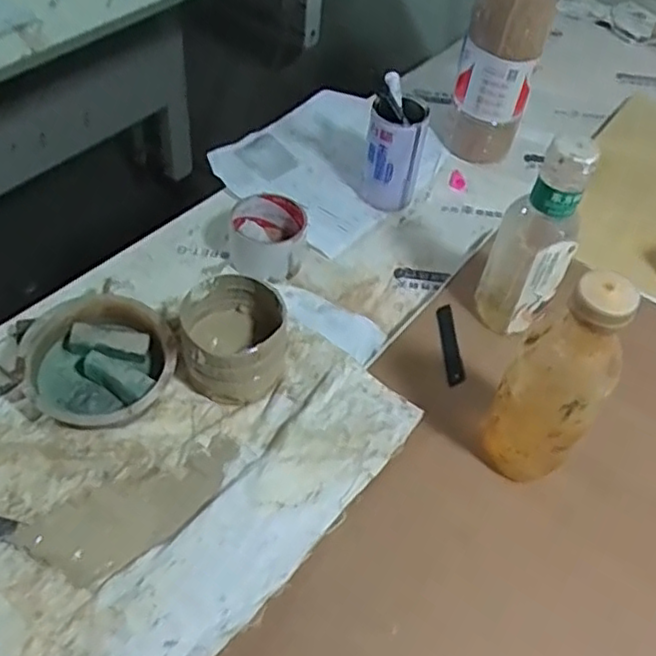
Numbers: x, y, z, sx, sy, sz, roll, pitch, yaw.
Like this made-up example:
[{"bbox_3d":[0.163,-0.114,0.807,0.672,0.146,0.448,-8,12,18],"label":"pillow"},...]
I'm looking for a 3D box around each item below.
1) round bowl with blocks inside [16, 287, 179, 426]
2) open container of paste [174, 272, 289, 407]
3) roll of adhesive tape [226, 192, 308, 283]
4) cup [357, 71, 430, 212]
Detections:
[{"bbox_3d":[-0.195,0.031,0.601,0.111,0.059,0.118,2,47,-2],"label":"round bowl with blocks inside"},{"bbox_3d":[-0.086,0.009,0.607,0.100,0.073,0.093,7,47,3],"label":"open container of paste"},{"bbox_3d":[-0.064,-0.096,0.717,0.082,0.053,0.085,0,47,-4],"label":"roll of adhesive tape"},{"bbox_3d":[0.073,-0.204,0.772,0.069,0.132,0.063,7,47,3],"label":"cup"}]

